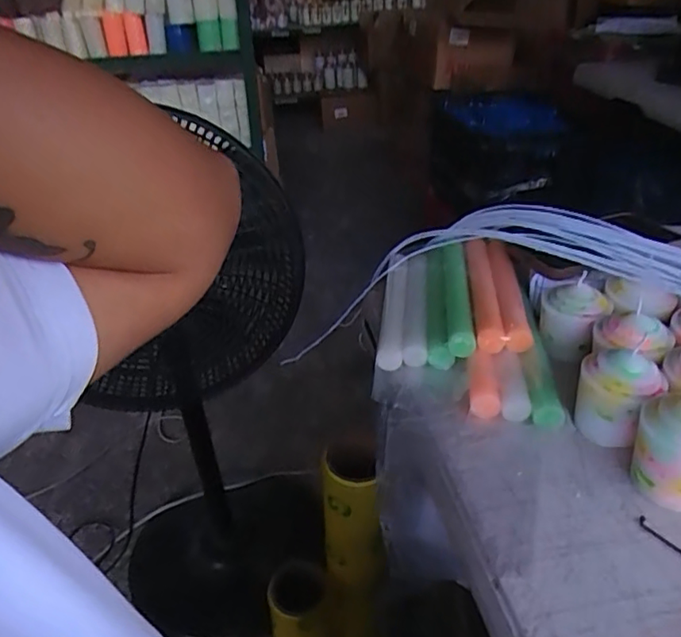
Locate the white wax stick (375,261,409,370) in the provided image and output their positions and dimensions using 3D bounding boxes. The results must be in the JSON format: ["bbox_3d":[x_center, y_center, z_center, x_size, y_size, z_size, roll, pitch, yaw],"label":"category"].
[{"bbox_3d":[0.052,-0.007,0.561,0.023,0.022,0.156,2,33,8],"label":"white wax stick"}]

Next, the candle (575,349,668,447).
[{"bbox_3d":[0.200,0.056,0.418,0.054,0.068,0.045,22,39,31],"label":"candle"}]

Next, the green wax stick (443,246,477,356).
[{"bbox_3d":[0.108,-0.024,0.540,0.023,0.027,0.156,1,33,6],"label":"green wax stick"}]

